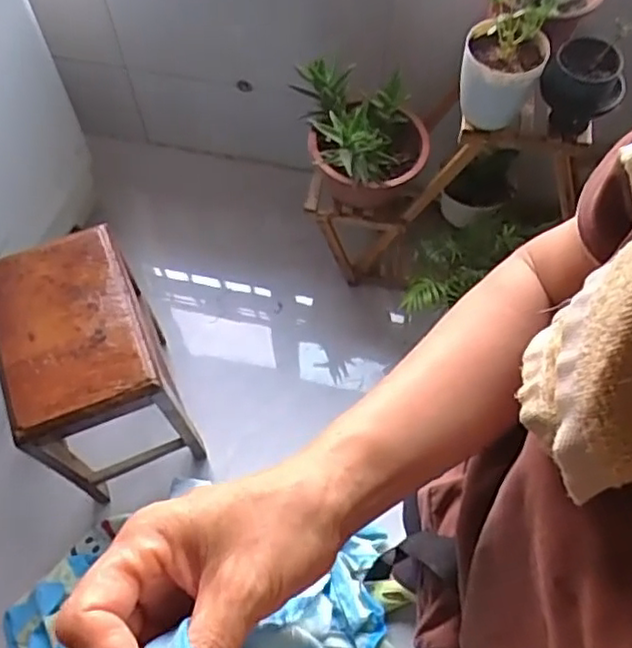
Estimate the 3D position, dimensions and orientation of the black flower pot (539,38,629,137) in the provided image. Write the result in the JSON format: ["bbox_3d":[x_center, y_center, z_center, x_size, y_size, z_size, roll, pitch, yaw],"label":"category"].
[{"bbox_3d":[0.453,-0.403,1.137,0.133,0.144,0.123,22,65,11],"label":"black flower pot"}]

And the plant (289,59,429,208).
[{"bbox_3d":[0.107,-0.360,1.334,0.241,0.253,0.221,-9,63,-5],"label":"plant"}]

